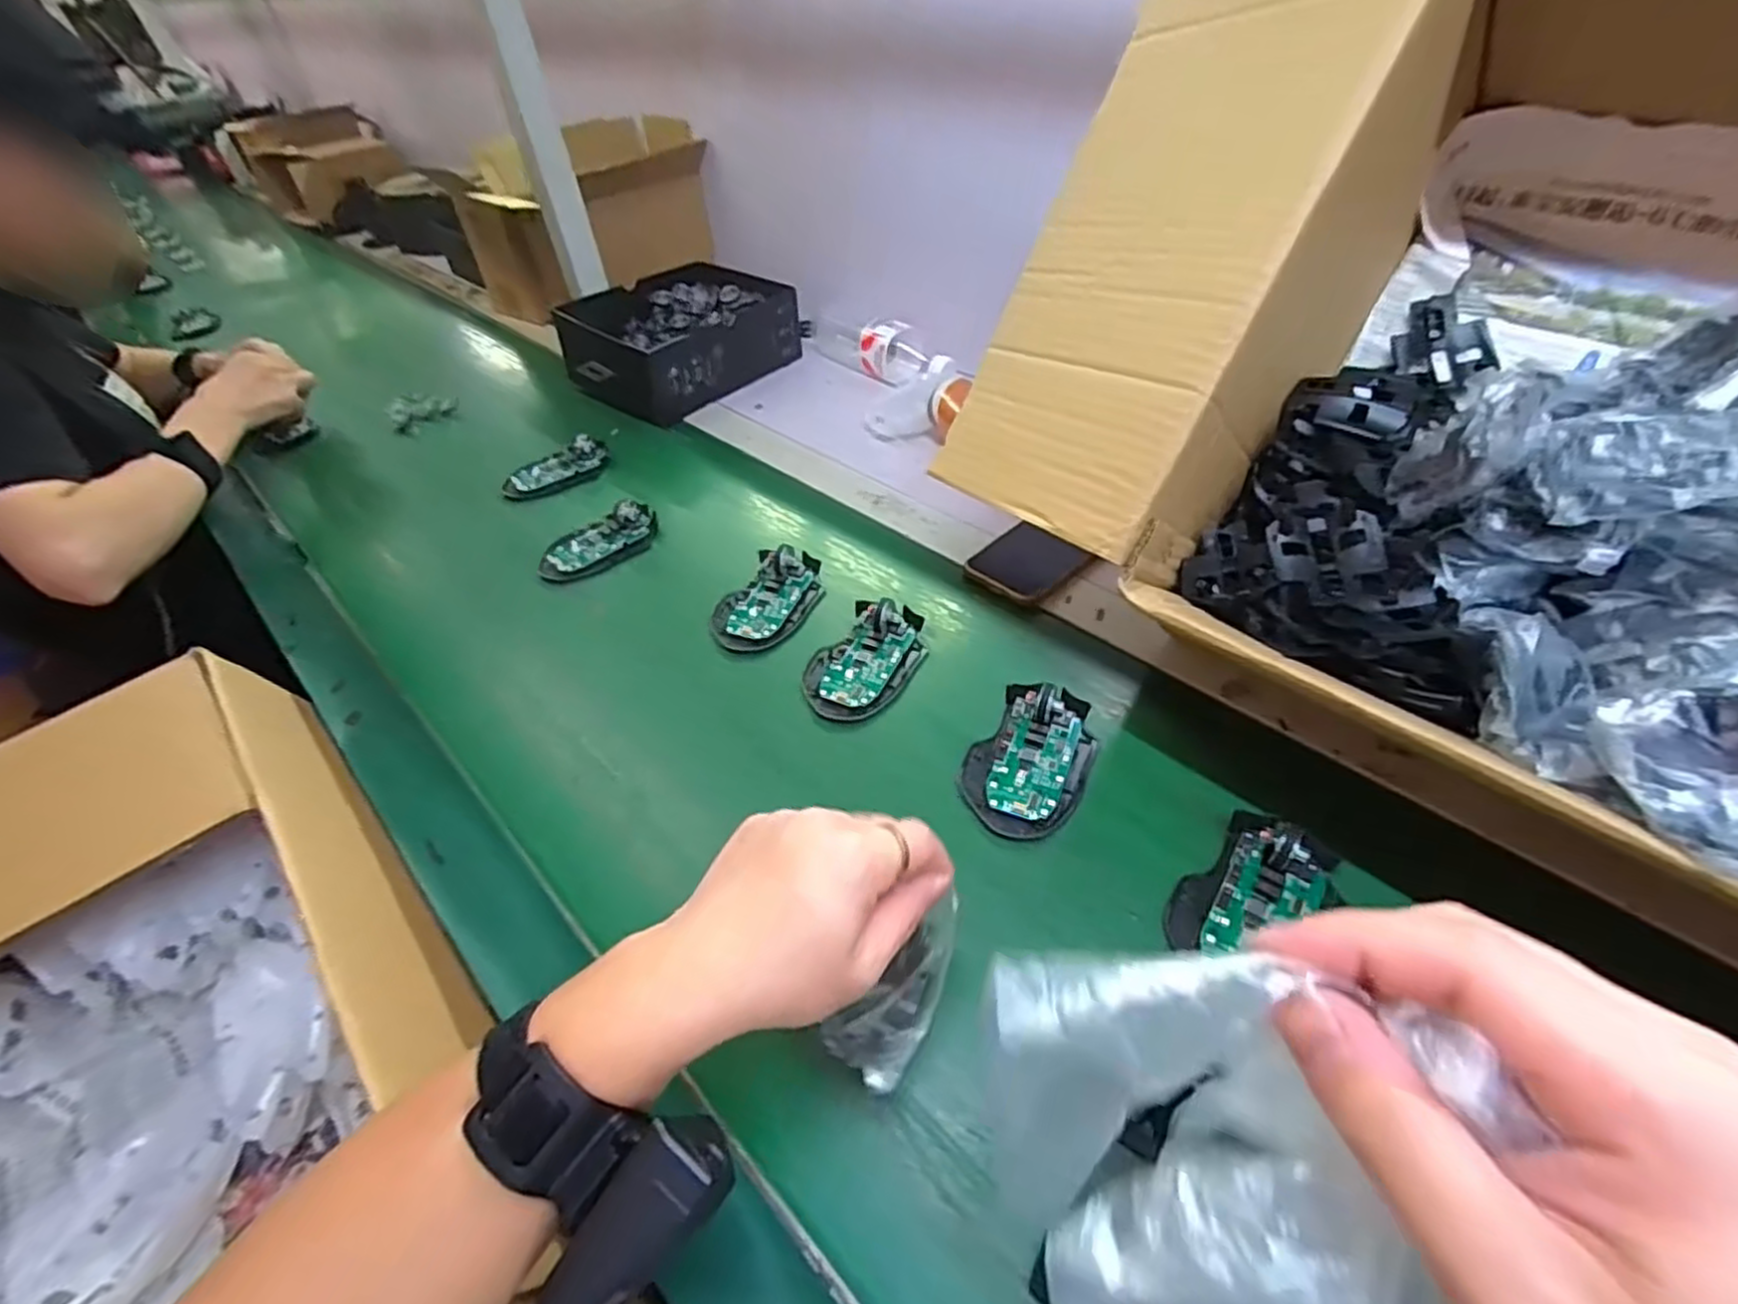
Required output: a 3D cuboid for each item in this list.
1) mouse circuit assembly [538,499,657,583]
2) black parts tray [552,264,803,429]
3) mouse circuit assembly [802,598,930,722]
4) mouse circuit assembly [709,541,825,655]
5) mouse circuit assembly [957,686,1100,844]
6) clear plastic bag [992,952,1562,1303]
[{"bbox_3d":[-0.248,-0.103,0.676,0.114,0.024,0.051,-32,50,-23],"label":"mouse circuit assembly"},{"bbox_3d":[-0.235,-0.379,0.899,0.206,0.094,0.249,29,55,31],"label":"black parts tray"},{"bbox_3d":[-0.002,-0.001,0.547,0.074,0.026,0.113,20,51,24],"label":"mouse circuit assembly"},{"bbox_3d":[-0.081,-0.048,0.603,0.070,0.021,0.113,17,50,22],"label":"mouse circuit assembly"},{"bbox_3d":[0.105,0.066,0.474,0.074,0.024,0.113,17,50,22],"label":"mouse circuit assembly"},{"bbox_3d":[0.086,0.127,0.173,0.111,0.074,0.080,3,46,10],"label":"clear plastic bag"}]

